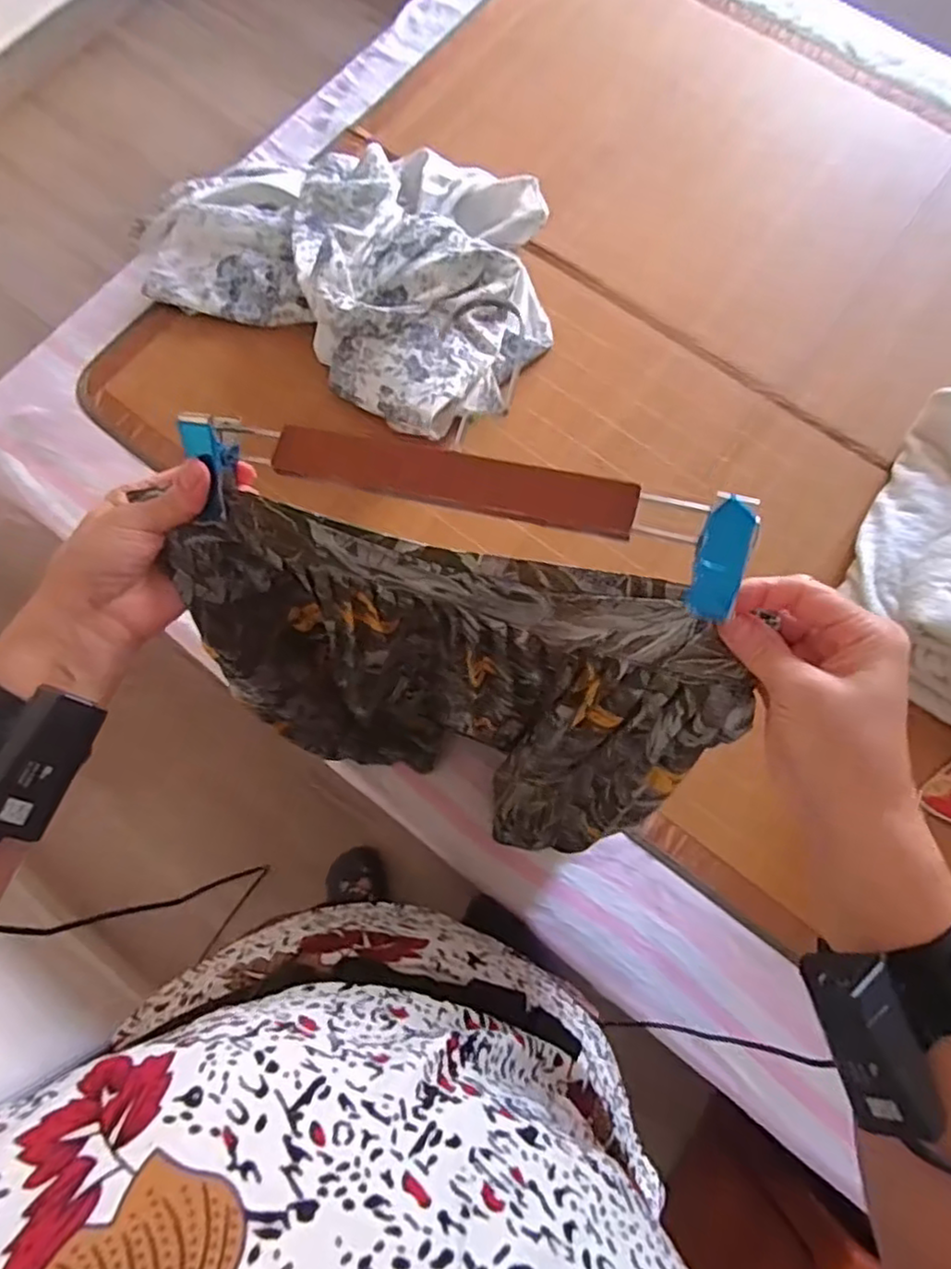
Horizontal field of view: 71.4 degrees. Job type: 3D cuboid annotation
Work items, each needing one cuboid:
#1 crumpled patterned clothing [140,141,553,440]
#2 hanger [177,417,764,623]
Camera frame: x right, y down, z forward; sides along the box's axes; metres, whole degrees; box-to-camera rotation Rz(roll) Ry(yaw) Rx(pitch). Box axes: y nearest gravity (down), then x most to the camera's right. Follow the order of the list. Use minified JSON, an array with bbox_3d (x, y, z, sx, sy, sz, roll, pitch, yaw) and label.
[{"bbox_3d":[-0.193,-0.662,1.118,0.690,0.134,0.503,33,79,9],"label":"crumpled patterned clothing"},{"bbox_3d":[-0.016,-0.071,0.353,0.307,0.045,0.064,15,76,16],"label":"hanger"}]

